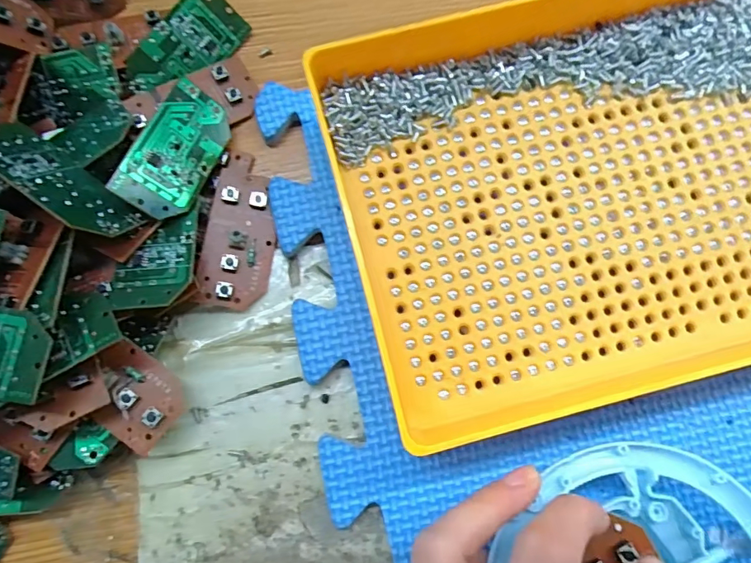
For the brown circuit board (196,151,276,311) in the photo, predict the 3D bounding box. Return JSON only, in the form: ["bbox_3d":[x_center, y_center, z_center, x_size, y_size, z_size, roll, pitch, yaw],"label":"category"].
[{"bbox_3d":[-0.058,-0.024,0.199,0.028,0.008,0.069,6,81,2],"label":"brown circuit board"}]

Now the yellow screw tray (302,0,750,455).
[{"bbox_3d":[0.108,-0.043,0.182,0.243,0.038,0.163,-14,81,-1],"label":"yellow screw tray"}]

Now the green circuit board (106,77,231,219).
[{"bbox_3d":[-0.082,-0.053,0.192,0.029,0.004,0.060,35,62,-33],"label":"green circuit board"}]

